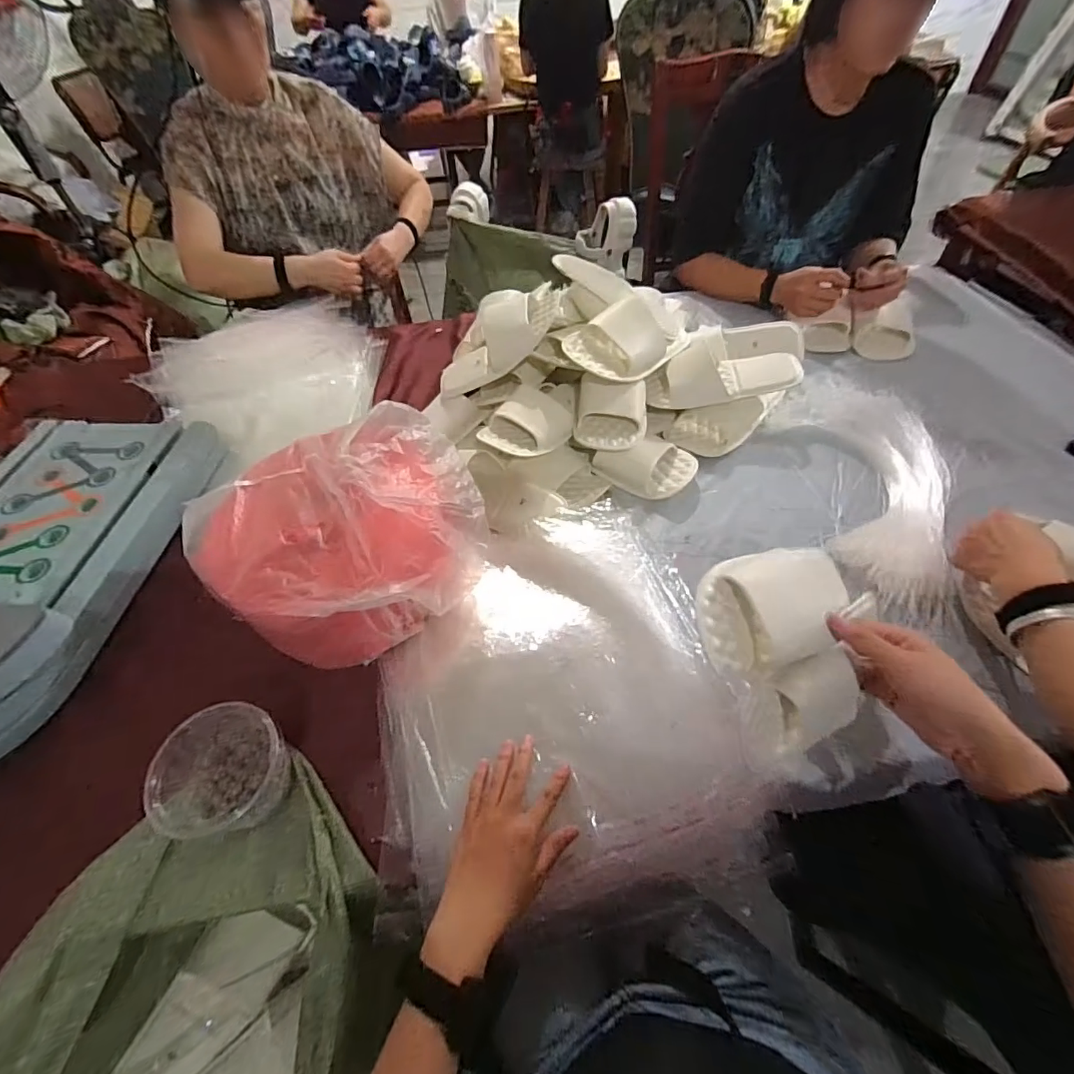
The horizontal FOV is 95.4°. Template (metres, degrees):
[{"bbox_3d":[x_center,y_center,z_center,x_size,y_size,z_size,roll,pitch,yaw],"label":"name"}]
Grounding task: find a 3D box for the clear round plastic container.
[{"bbox_3d":[-0.305,0.229,0.483,0.113,0.060,0.108,-1,52,2],"label":"clear round plastic container"}]

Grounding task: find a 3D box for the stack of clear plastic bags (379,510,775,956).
[{"bbox_3d":[0.015,0.160,0.539,0.355,0.033,0.394,-10,57,-3],"label":"stack of clear plastic bags"}]

